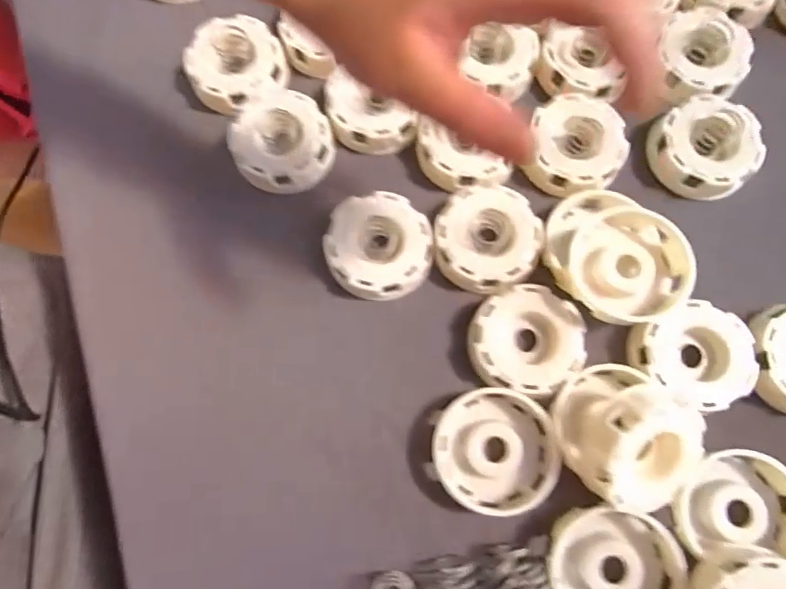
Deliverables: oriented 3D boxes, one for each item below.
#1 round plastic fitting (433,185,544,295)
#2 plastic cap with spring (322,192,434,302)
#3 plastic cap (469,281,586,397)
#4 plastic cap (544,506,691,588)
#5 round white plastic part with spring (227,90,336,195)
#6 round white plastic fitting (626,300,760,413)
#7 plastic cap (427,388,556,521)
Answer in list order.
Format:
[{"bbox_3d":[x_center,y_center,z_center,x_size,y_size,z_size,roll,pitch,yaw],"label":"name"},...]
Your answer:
[{"bbox_3d":[0.060,-0.035,0.331,0.064,0.016,0.065,0,78,1],"label":"round plastic fitting"},{"bbox_3d":[-0.009,-0.031,0.330,0.066,0.023,0.063,0,78,1],"label":"plastic cap with spring"},{"bbox_3d":[0.080,0.028,0.316,0.066,0.019,0.062,0,78,1],"label":"plastic cap"},{"bbox_3d":[0.121,0.151,0.284,0.067,0.020,0.064,0,78,1],"label":"plastic cap"},{"bbox_3d":[-0.075,-0.103,0.347,0.066,0.020,0.063,0,78,1],"label":"round white plastic part with spring"},{"bbox_3d":[0.178,0.038,0.310,0.066,0.017,0.059,-24,78,-4],"label":"round white plastic fitting"},{"bbox_3d":[0.058,0.090,0.302,0.070,0.018,0.066,5,78,2],"label":"plastic cap"}]

